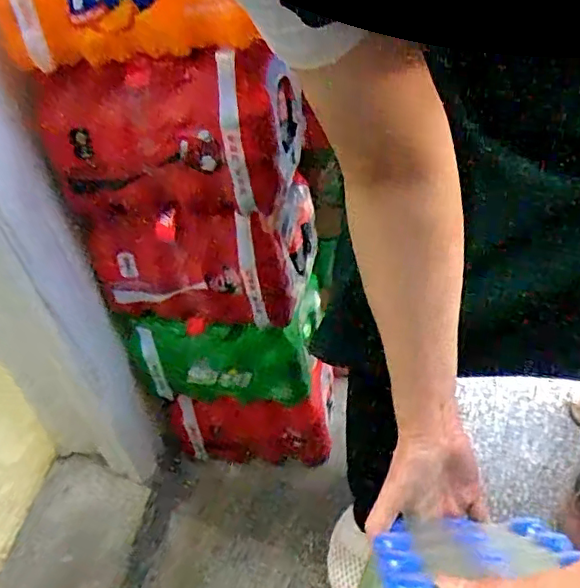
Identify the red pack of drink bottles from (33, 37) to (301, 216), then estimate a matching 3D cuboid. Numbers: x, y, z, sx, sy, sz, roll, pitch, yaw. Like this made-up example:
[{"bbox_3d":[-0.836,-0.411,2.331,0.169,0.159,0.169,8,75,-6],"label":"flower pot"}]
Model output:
[{"bbox_3d":[-0.122,-0.195,0.636,0.247,0.141,0.152,1,43,13],"label":"red pack of drink bottles"}]

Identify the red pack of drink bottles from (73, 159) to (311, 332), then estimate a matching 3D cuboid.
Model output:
[{"bbox_3d":[-0.108,-0.090,0.730,0.240,0.192,0.165,5,44,17],"label":"red pack of drink bottles"}]

